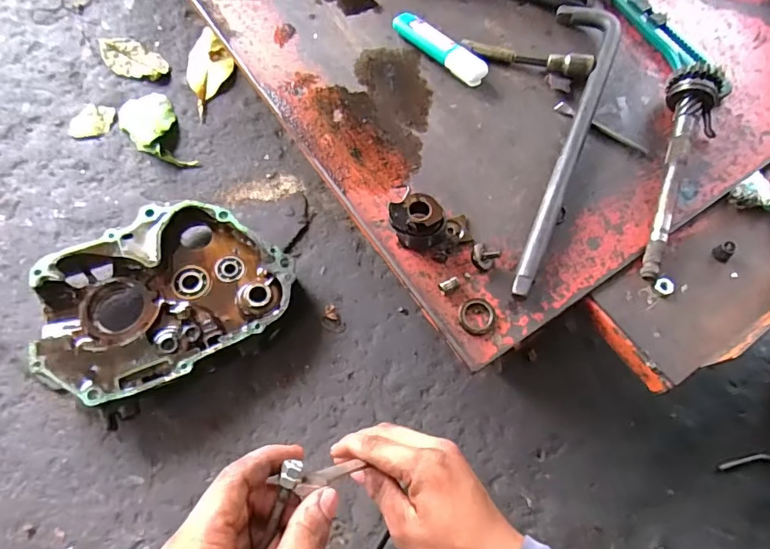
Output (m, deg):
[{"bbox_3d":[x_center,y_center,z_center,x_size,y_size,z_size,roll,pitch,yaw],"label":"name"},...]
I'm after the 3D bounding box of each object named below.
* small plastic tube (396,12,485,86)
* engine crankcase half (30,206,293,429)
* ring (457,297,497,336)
[{"bbox_3d":[0.049,-0.212,0.461,0.022,0.021,0.107,-39,72,-16],"label":"small plastic tube"},{"bbox_3d":[-0.226,0.025,0.513,0.242,0.065,0.176,-31,70,-13],"label":"engine crankcase half"},{"bbox_3d":[0.069,0.030,0.367,0.029,0.005,0.029,0,67,-1],"label":"ring"}]

